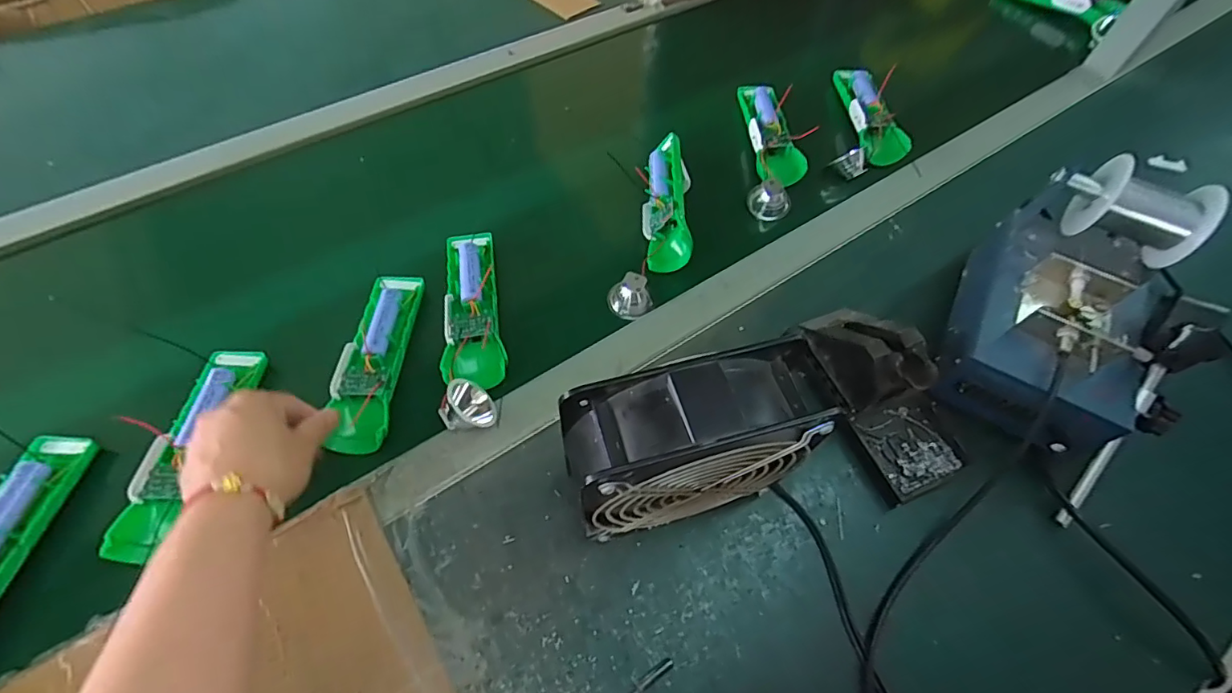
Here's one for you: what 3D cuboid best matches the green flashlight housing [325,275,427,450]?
[{"bbox_3d":[-0.200,0.007,0.442,0.049,0.024,0.160,1,59,-1],"label":"green flashlight housing"}]

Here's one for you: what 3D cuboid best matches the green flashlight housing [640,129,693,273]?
[{"bbox_3d":[0.050,-0.147,0.529,0.043,0.049,0.146,1,73,-3],"label":"green flashlight housing"}]

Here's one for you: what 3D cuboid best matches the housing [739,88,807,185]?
[{"bbox_3d":[0.170,-0.234,0.586,0.047,0.030,0.145,-3,59,-4],"label":"housing"}]

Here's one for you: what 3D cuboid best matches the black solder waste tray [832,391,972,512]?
[{"bbox_3d":[0.232,0.080,0.435,0.080,0.021,0.075,-18,61,-13],"label":"black solder waste tray"}]

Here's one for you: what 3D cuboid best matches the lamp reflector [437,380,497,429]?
[{"bbox_3d":[-0.116,0.049,0.418,0.038,0.033,0.040,1,59,-1],"label":"lamp reflector"}]

